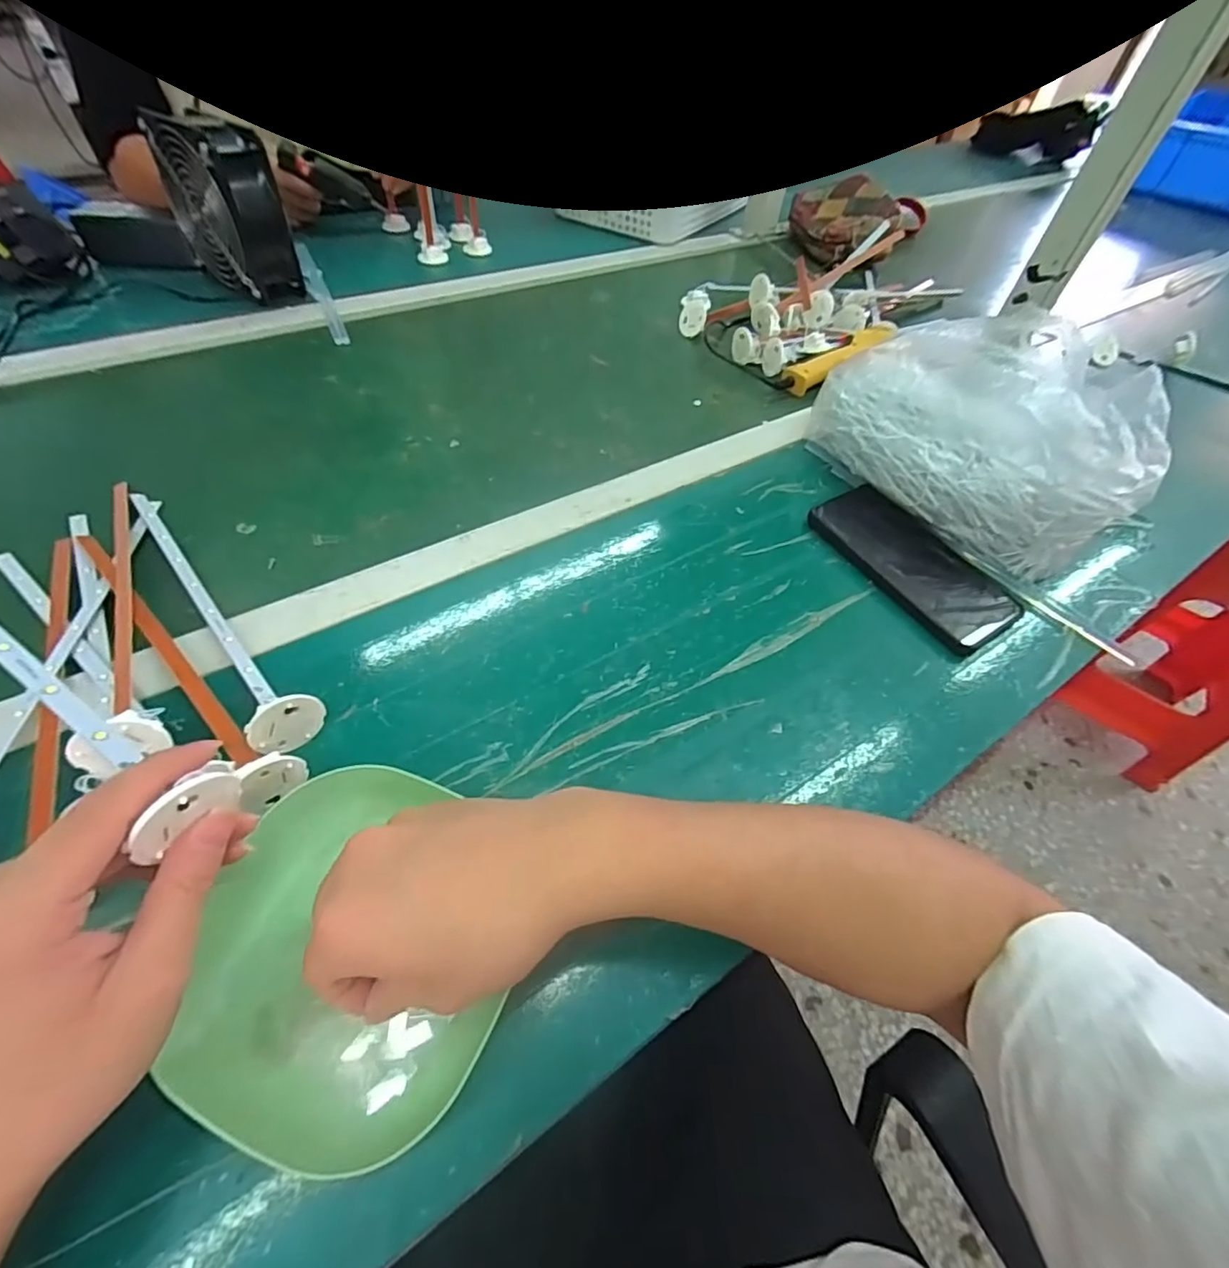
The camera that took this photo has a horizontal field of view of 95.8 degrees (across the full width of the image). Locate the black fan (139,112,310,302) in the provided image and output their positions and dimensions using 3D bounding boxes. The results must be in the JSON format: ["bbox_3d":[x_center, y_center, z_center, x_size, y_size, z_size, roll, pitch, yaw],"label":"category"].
[{"bbox_3d":[-0.424,-0.461,0.612,0.144,0.153,0.063,34,56,20],"label":"black fan"}]

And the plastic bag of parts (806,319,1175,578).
[{"bbox_3d":[0.298,-0.169,0.466,0.149,0.125,0.248,-27,58,-24],"label":"plastic bag of parts"}]

